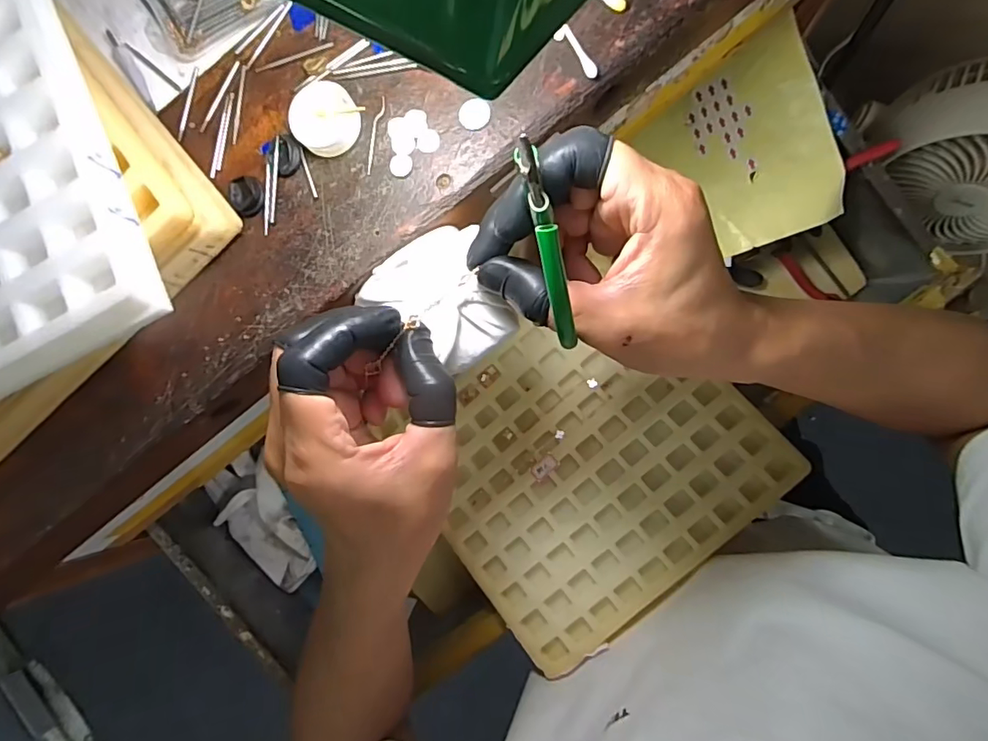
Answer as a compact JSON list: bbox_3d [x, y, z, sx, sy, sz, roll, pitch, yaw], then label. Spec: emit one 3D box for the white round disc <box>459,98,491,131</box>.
[{"bbox_3d":[-0.010,-0.125,0.250,0.015,0.004,0.015,-1,86,7],"label":"white round disc"}]

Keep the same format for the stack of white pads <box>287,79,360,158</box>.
[{"bbox_3d":[-0.083,-0.124,0.256,0.032,0.009,0.035,-42,86,2],"label":"stack of white pads"}]

